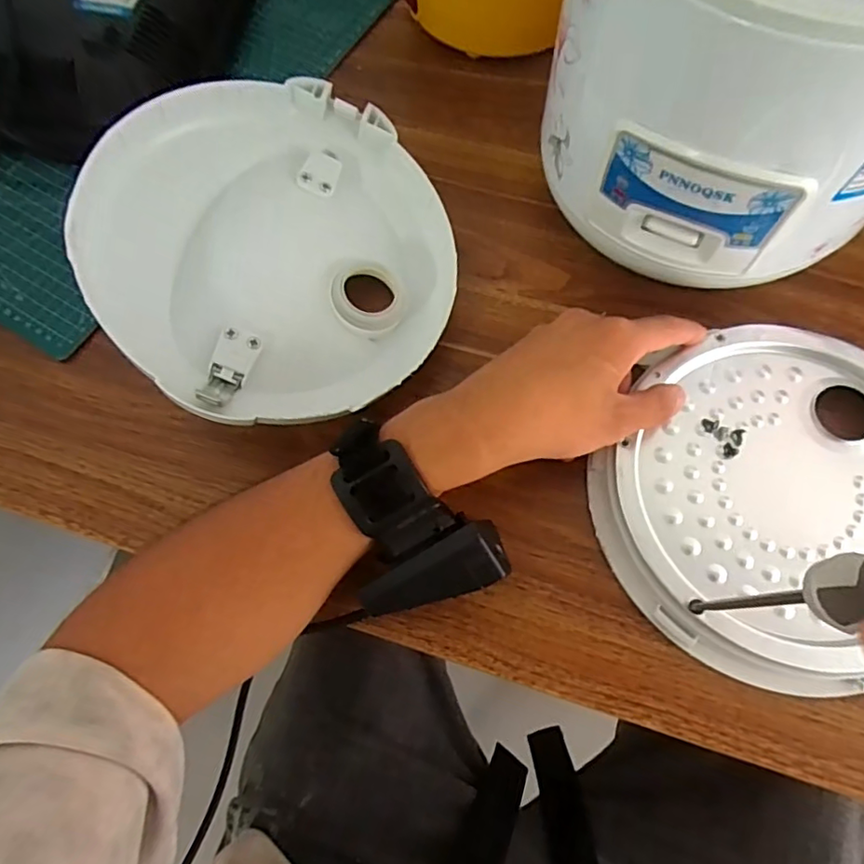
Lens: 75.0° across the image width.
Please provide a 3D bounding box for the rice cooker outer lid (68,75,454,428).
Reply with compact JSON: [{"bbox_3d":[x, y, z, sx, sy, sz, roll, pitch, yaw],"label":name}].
[{"bbox_3d":[-0.089,-0.107,0.330,0.197,0.038,0.203,4,79,-19],"label":"rice cooker outer lid"}]

